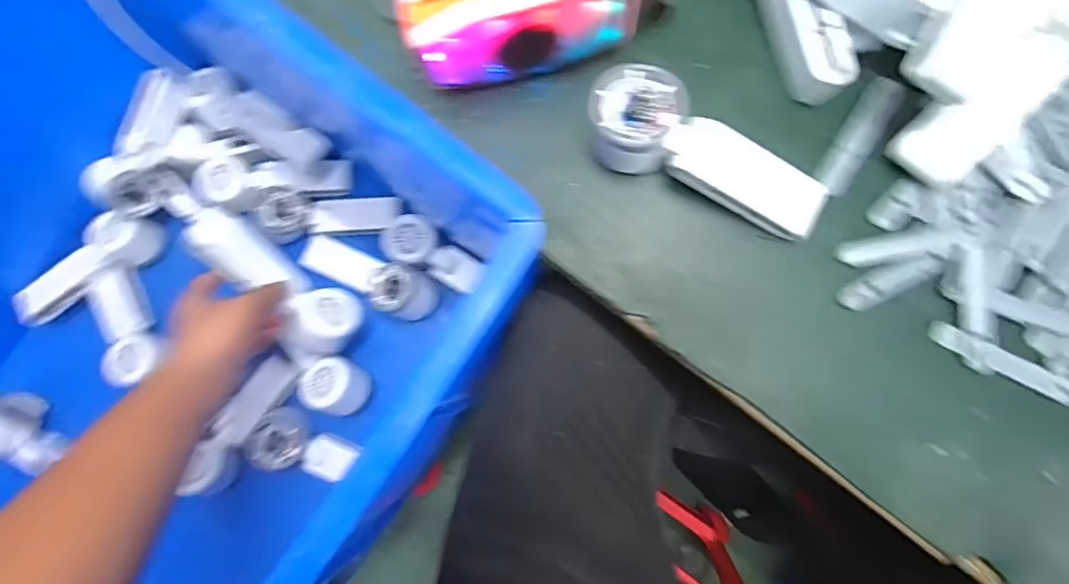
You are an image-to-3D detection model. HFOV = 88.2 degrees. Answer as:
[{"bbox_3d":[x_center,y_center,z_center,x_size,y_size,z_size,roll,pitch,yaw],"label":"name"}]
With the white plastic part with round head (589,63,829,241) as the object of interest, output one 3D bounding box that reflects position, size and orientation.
[{"bbox_3d":[0.117,-0.091,0.379,0.174,0.034,0.064,26,84,-9],"label":"white plastic part with round head"}]

